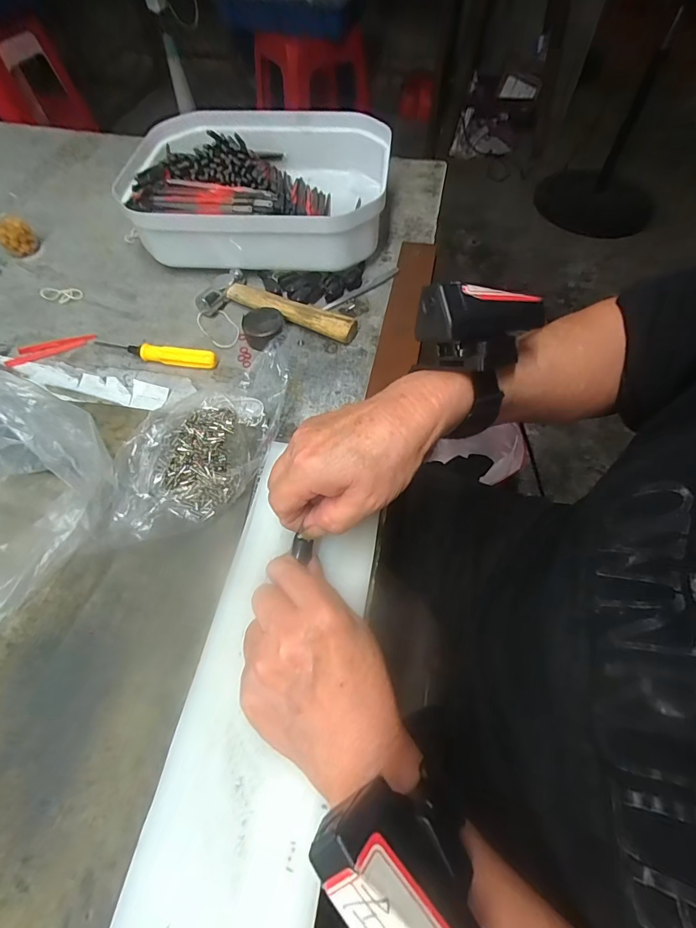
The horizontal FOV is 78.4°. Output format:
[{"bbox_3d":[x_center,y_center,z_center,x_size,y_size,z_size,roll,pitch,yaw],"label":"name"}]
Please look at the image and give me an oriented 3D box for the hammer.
[{"bbox_3d":[-0.066,-0.156,0.419,0.161,0.019,0.054,18,61,12],"label":"hammer"}]

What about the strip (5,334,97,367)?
[{"bbox_3d":[-0.285,-0.113,0.410,0.078,0.004,0.023,-22,61,-11],"label":"strip"}]

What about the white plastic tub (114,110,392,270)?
[{"bbox_3d":[-0.094,-0.302,0.474,0.260,0.074,0.219,4,59,4],"label":"white plastic tub"}]

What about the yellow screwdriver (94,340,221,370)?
[{"bbox_3d":[-0.176,-0.101,0.394,0.115,0.015,0.014,8,60,6],"label":"yellow screwdriver"}]

